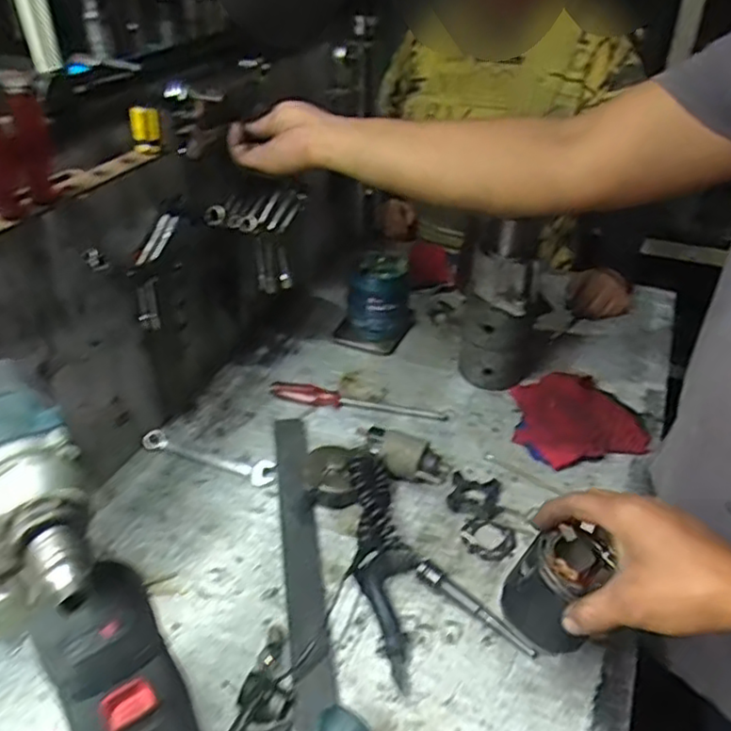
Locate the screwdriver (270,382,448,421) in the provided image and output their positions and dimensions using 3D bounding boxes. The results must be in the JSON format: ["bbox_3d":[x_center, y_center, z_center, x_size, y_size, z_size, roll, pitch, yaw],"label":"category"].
[{"bbox_3d":[-0.011,0.045,0.840,0.230,0.025,0.025,5,37,8],"label":"screwdriver"}]

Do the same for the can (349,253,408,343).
[{"bbox_3d":[0.021,-0.104,0.975,0.091,0.096,0.108,1,37,3],"label":"can"}]

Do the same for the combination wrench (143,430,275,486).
[{"bbox_3d":[-0.186,0.107,0.764,0.170,0.015,0.033,12,39,17],"label":"combination wrench"}]

